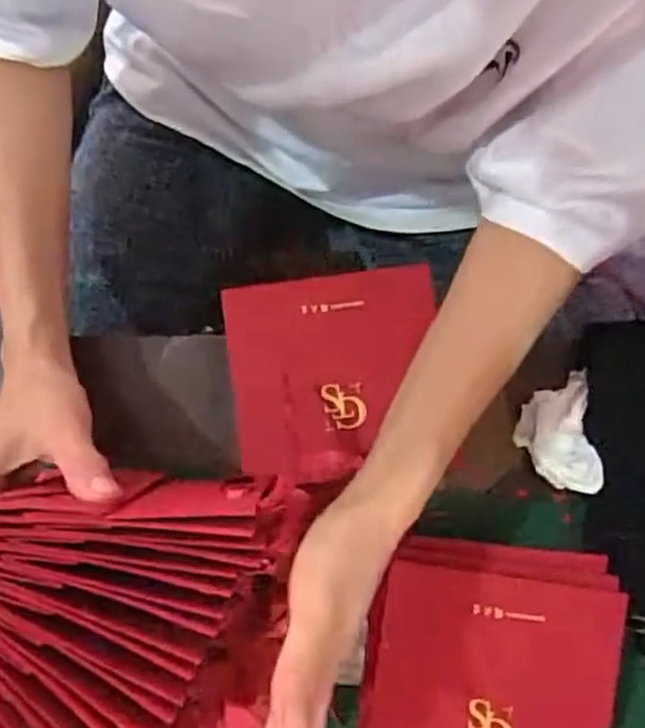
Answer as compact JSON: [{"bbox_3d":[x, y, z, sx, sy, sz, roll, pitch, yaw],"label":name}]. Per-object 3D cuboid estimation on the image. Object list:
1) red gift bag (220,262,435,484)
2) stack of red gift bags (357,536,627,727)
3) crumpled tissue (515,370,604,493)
[{"bbox_3d":[0.008,0.005,0.491,0.133,0.005,0.130,-8,80,-2],"label":"red gift bag"},{"bbox_3d":[0.098,0.187,0.451,0.143,0.039,0.153,7,80,1],"label":"stack of red gift bags"},{"bbox_3d":[0.151,0.043,0.485,0.046,0.022,0.076,-2,80,-1],"label":"crumpled tissue"}]

